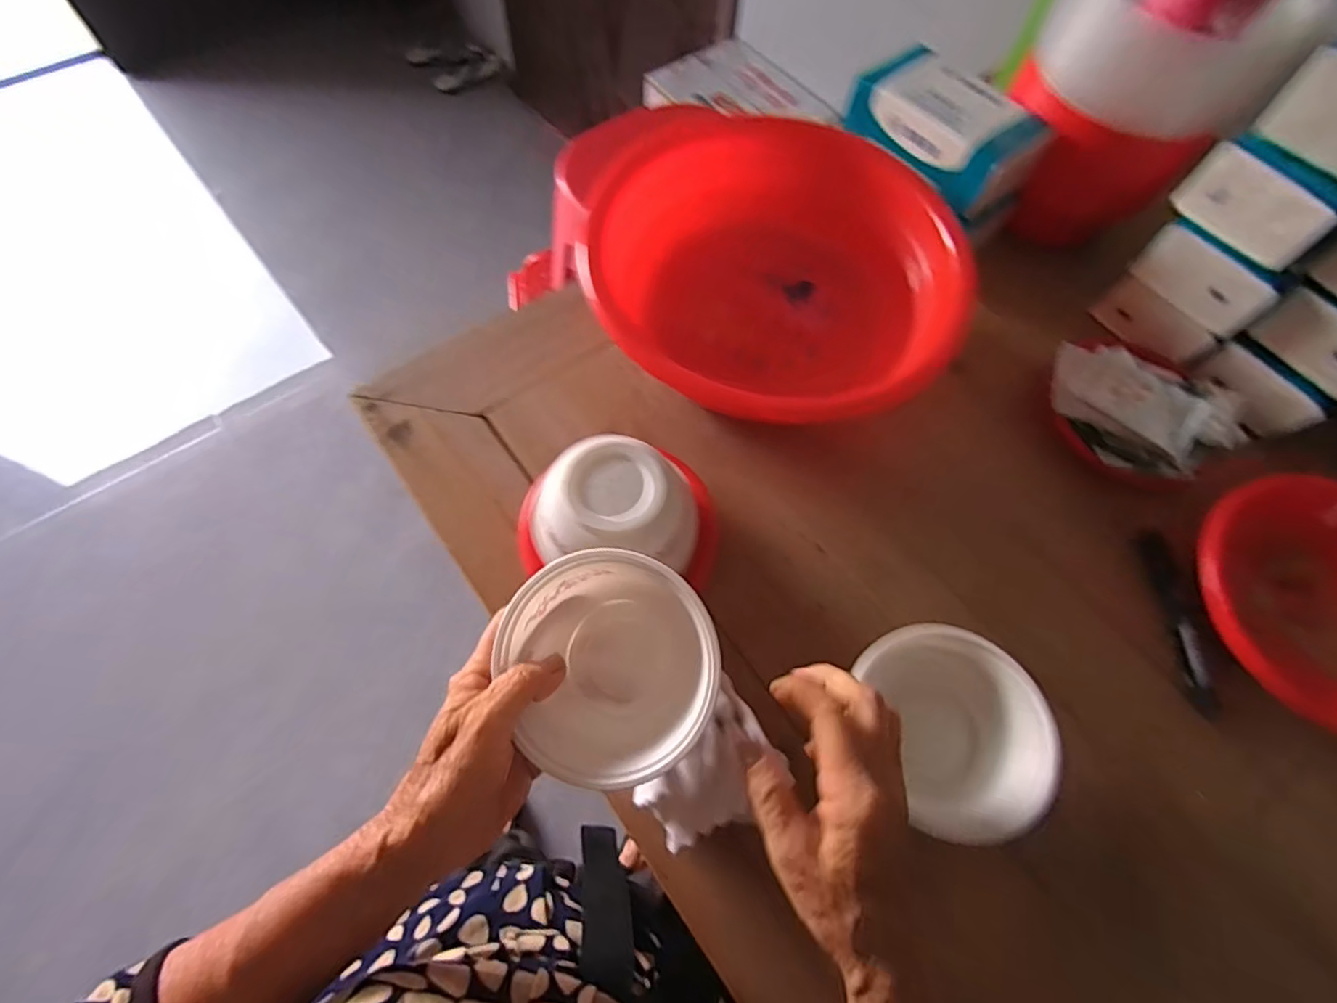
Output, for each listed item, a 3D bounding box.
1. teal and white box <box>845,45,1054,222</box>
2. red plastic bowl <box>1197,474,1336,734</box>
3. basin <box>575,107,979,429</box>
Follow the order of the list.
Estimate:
[{"bbox_3d":[0.247,-0.336,0.520,0.087,0.051,0.161,-37,73,-17],"label":"teal and white box"},{"bbox_3d":[0.480,0.076,0.424,0.181,0.043,0.168,27,67,8],"label":"red plastic bowl"},{"bbox_3d":[0.074,-0.168,0.491,0.242,0.097,0.295,-39,74,-18],"label":"basin"}]

